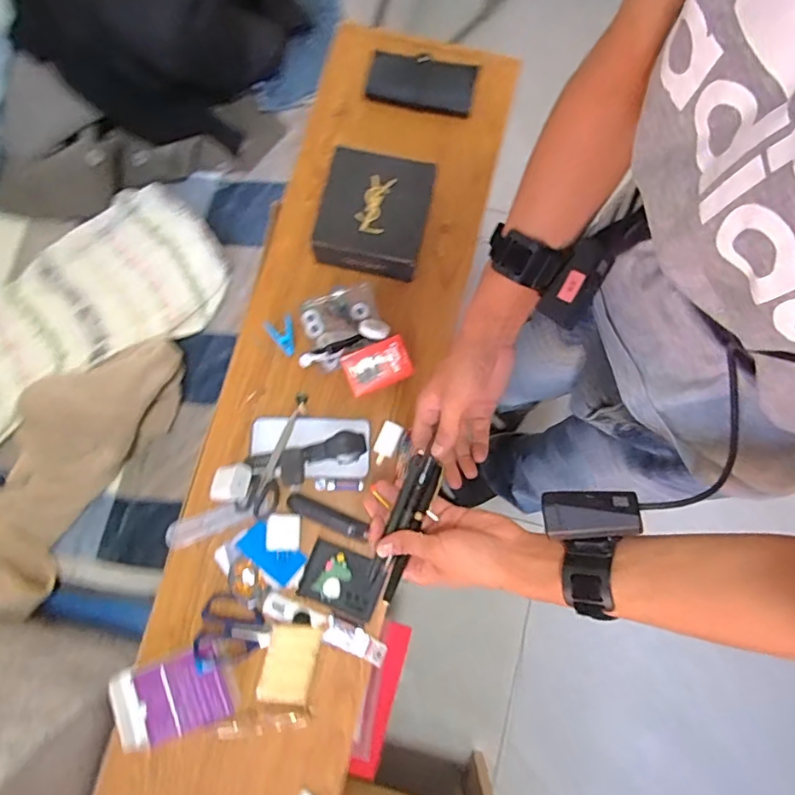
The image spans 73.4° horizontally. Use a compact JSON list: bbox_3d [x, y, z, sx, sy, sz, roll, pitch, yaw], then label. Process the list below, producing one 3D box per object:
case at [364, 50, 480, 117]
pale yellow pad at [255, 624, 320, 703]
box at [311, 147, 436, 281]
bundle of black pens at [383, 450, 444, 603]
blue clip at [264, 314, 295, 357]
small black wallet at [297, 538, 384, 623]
[{"bbox_3d":[0.039,-0.487,0.821,0.162,0.035,0.067,13,80,3],"label":"case"},{"bbox_3d":[-0.138,0.340,0.682,0.061,0.013,0.092,11,80,3],"label":"pale yellow pad"},{"bbox_3d":[-0.032,-0.258,0.761,0.143,0.070,0.157,13,80,3],"label":"box"},{"bbox_3d":[0.010,0.116,0.486,0.034,0.020,0.132,17,72,4],"label":"bundle of black pens"},{"bbox_3d":[-0.162,-0.088,0.760,0.040,0.007,0.058,-24,80,-4],"label":"blue clip"},{"bbox_3d":[-0.072,0.240,0.705,0.101,0.017,0.079,20,80,4],"label":"small black wallet"}]

